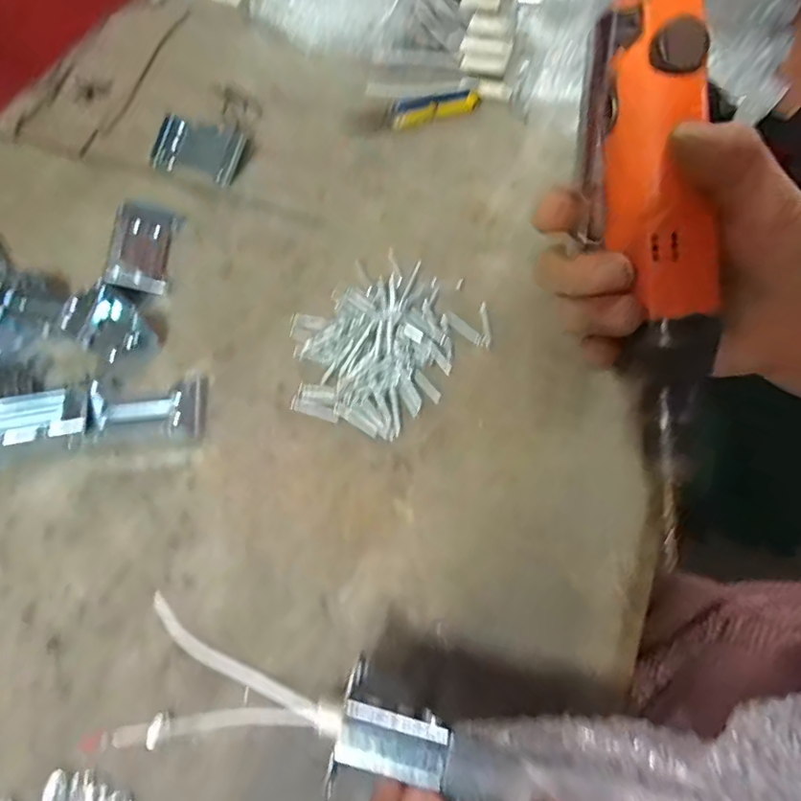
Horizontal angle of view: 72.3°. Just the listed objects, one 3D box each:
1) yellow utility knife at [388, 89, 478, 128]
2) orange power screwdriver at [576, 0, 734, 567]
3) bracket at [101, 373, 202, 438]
[{"bbox_3d":[0.025,-0.211,0.395,0.063,0.010,0.023,-16,65,-9],"label":"yellow utility knife"},{"bbox_3d":[0.095,-0.073,0.202,0.039,0.033,0.249,-6,95,-5],"label":"orange power screwdriver"},{"bbox_3d":[-0.131,0.003,0.289,0.051,0.012,0.030,0,64,-2],"label":"bracket"}]

